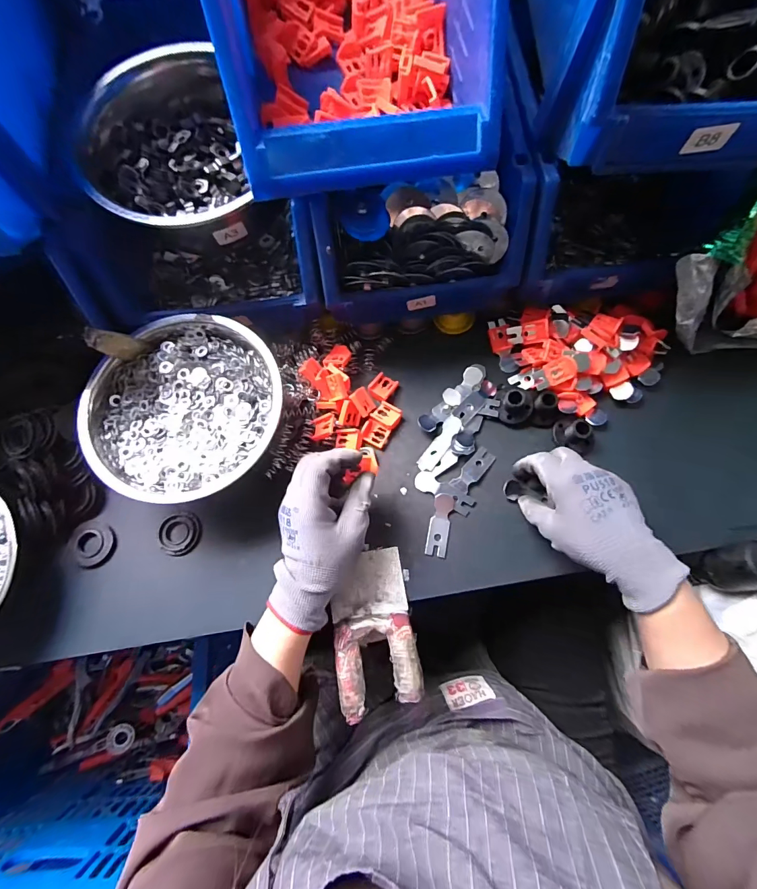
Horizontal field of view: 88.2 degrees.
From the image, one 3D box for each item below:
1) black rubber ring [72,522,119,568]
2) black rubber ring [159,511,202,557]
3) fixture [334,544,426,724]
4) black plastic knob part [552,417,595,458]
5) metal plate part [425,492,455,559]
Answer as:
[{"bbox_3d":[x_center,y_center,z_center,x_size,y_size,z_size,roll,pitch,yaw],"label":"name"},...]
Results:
[{"bbox_3d":[-0.295,0.105,0.405,0.042,0.006,0.045,0,76,1],"label":"black rubber ring"},{"bbox_3d":[-0.206,0.093,0.406,0.042,0.006,0.044,0,76,1],"label":"black rubber ring"},{"bbox_3d":[-0.005,0.170,0.366,0.073,0.035,0.130,-10,76,-2],"label":"fixture"},{"bbox_3d":[0.211,-0.011,0.414,0.041,0.021,0.038,7,76,2],"label":"black plastic knob part"},{"bbox_3d":[0.064,0.083,0.404,0.021,0.004,0.064,12,76,4],"label":"metal plate part"}]

